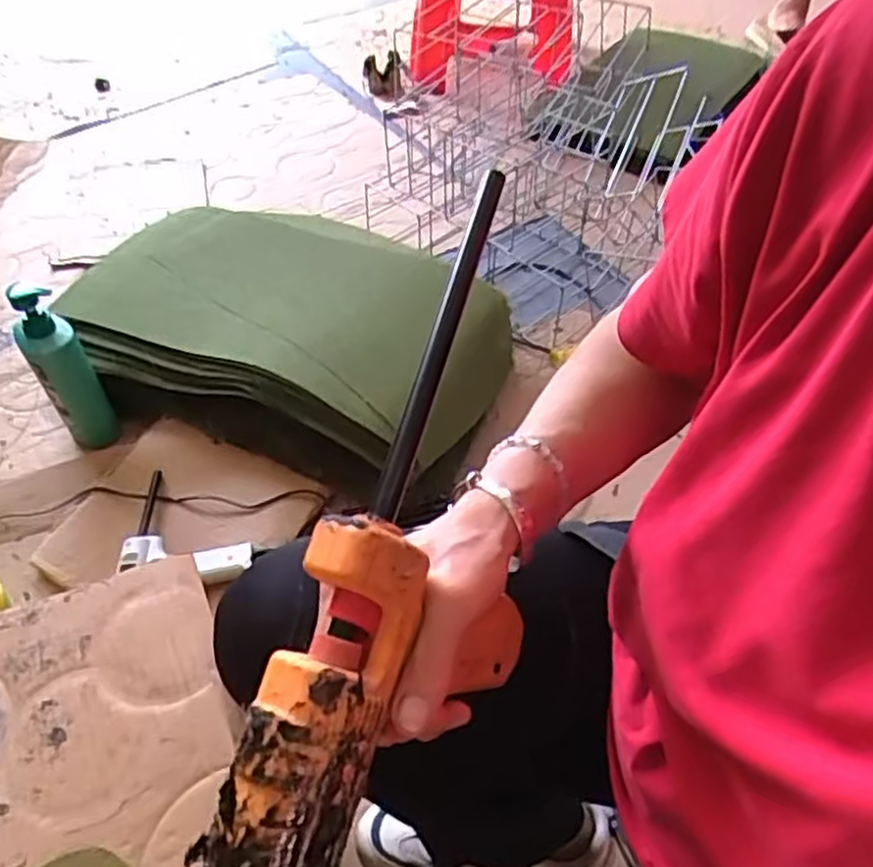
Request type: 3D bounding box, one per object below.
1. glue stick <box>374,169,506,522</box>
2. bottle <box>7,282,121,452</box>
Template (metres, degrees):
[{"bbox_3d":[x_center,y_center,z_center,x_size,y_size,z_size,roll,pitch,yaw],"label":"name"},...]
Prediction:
[{"bbox_3d":[0.004,-0.046,0.334,0.009,0.013,0.173,15,73,10],"label":"glue stick"},{"bbox_3d":[-0.487,-0.080,0.990,0.070,0.261,0.069,-26,54,-22],"label":"bottle"}]

